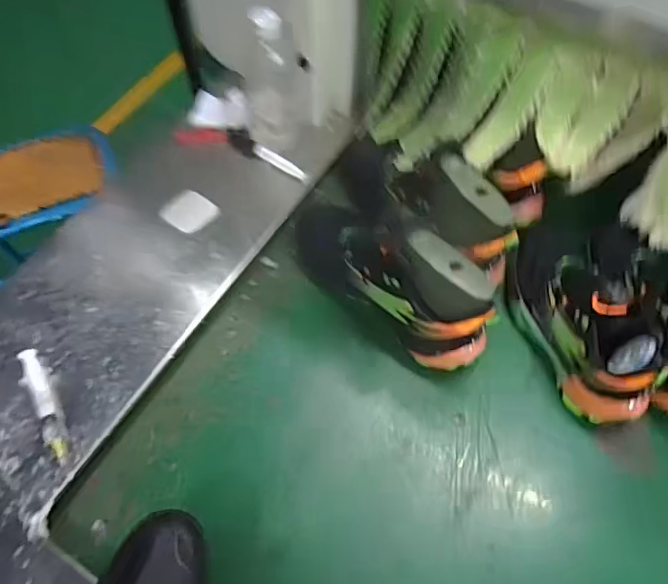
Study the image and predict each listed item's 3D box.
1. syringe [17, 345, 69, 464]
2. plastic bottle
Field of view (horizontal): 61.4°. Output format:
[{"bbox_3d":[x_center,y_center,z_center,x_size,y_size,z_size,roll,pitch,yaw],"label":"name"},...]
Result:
[{"bbox_3d":[-0.300,0.115,0.583,0.025,0.018,0.130,-22,64,-14],"label":"syringe"},{"bbox_3d":[-0.076,-0.262,0.713,0.072,0.179,0.060,-6,61,-6],"label":"plastic bottle"}]

